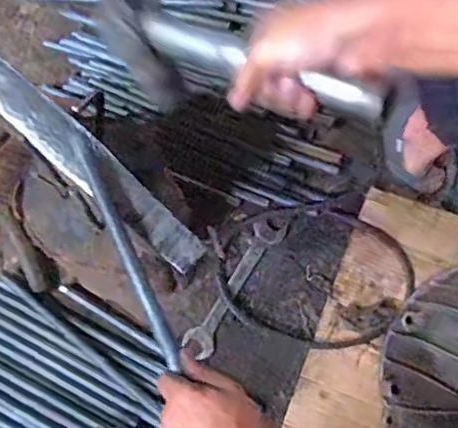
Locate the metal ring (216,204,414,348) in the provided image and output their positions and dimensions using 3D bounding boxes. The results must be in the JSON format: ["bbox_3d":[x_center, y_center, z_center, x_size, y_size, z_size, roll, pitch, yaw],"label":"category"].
[{"bbox_3d":[0.128,0.085,0.864,0.280,0.037,0.204,17,75,5],"label":"metal ring"}]

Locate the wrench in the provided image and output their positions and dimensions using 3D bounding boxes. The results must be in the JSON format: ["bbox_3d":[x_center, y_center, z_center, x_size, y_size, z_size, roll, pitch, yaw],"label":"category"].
[{"bbox_3d":[0.010,0.103,0.868,0.045,0.012,0.225,31,77,8],"label":"wrench"}]

